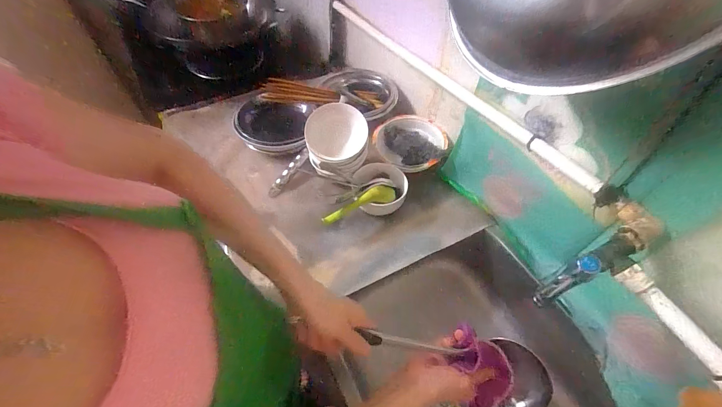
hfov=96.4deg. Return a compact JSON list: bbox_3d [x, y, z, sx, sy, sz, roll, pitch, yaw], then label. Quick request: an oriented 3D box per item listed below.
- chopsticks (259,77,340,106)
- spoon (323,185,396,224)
[{"bbox_3d":[-0.135,-0.244,0.716,0.180,0.012,0.051,10,99,9],"label":"chopsticks"},{"bbox_3d":[-0.003,0.000,0.578,0.140,0.014,0.033,-21,56,-15],"label":"spoon"}]

